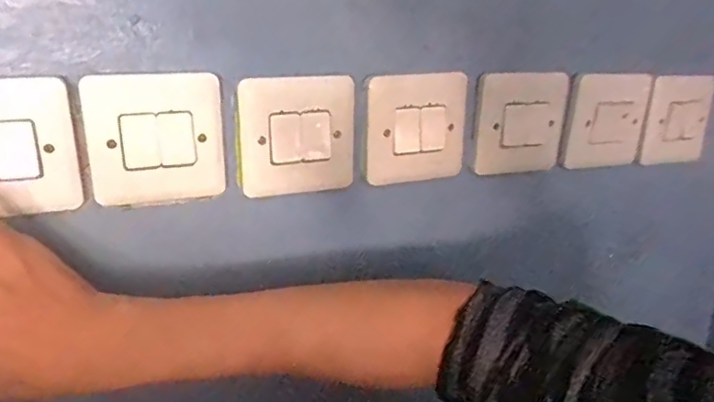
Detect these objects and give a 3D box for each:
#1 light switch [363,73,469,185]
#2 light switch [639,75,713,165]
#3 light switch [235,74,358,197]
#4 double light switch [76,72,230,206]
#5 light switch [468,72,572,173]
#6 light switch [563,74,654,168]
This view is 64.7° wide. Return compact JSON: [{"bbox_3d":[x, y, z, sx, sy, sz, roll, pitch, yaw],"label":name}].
[{"bbox_3d":[0.042,-0.052,0.408,0.081,0.077,0.015,-4,18,-19],"label":"light switch"},{"bbox_3d":[0.290,-0.071,0.511,0.089,0.082,0.010,-8,20,-30],"label":"light switch"},{"bbox_3d":[-0.038,-0.043,0.377,0.081,0.077,0.008,-4,18,-18],"label":"light switch"},{"bbox_3d":[-0.122,-0.038,0.346,0.079,0.077,0.008,-4,18,-18],"label":"double light switch"},{"bbox_3d":[0.127,-0.058,0.440,0.083,0.082,0.013,-6,30,-14],"label":"light switch"},{"bbox_3d":[0.212,-0.067,0.472,0.089,0.078,0.004,-8,31,-25],"label":"light switch"}]

